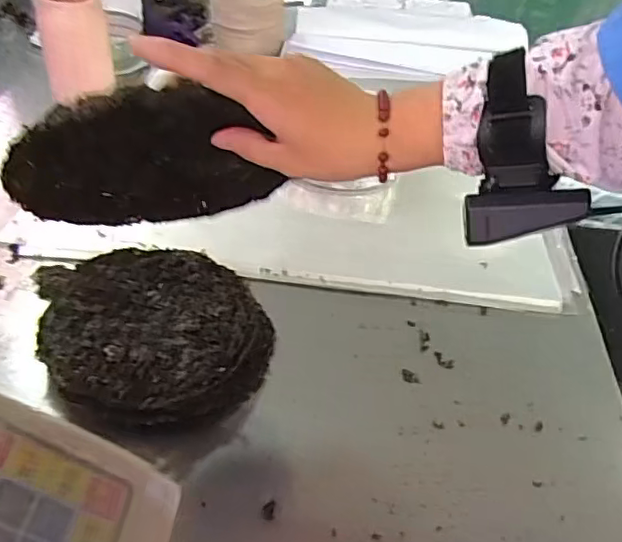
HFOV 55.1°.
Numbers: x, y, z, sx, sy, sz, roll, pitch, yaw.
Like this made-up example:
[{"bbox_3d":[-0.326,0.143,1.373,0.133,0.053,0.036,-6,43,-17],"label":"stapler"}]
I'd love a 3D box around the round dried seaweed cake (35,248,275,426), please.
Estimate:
[{"bbox_3d":[-0.156,0.049,0.590,0.225,0.046,0.244,4,40,-3],"label":"round dried seaweed cake"}]

